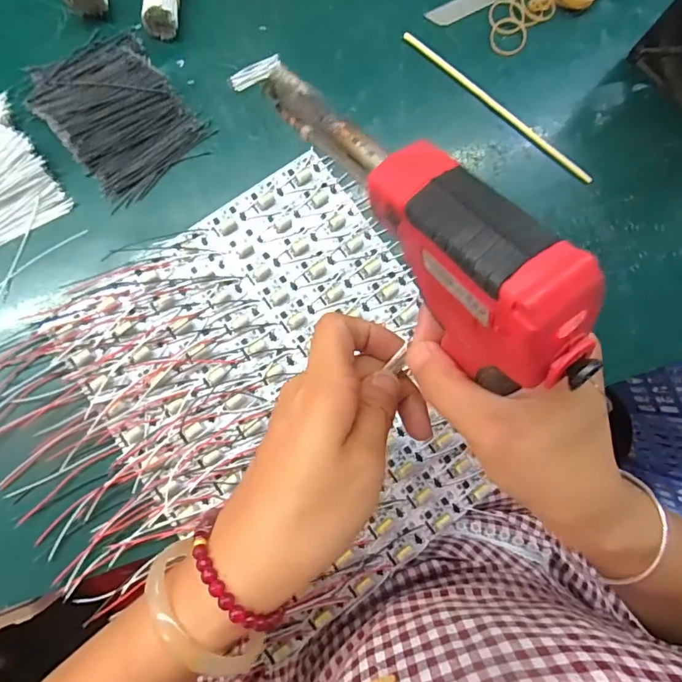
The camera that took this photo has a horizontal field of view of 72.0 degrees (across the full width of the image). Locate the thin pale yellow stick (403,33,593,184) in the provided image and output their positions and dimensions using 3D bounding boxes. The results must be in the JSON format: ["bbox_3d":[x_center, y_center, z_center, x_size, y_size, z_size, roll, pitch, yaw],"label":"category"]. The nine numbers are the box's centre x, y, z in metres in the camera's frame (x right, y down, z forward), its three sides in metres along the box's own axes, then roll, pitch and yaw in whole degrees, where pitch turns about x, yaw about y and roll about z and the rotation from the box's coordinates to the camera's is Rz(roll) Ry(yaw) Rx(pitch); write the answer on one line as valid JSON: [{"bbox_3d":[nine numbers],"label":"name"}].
[{"bbox_3d":[0.128,-0.191,0.383,0.192,0.004,0.007,40,83,3],"label":"thin pale yellow stick"}]

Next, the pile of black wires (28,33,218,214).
[{"bbox_3d":[-0.175,-0.180,0.365,0.094,0.017,0.125,-39,86,-6],"label":"pile of black wires"}]

